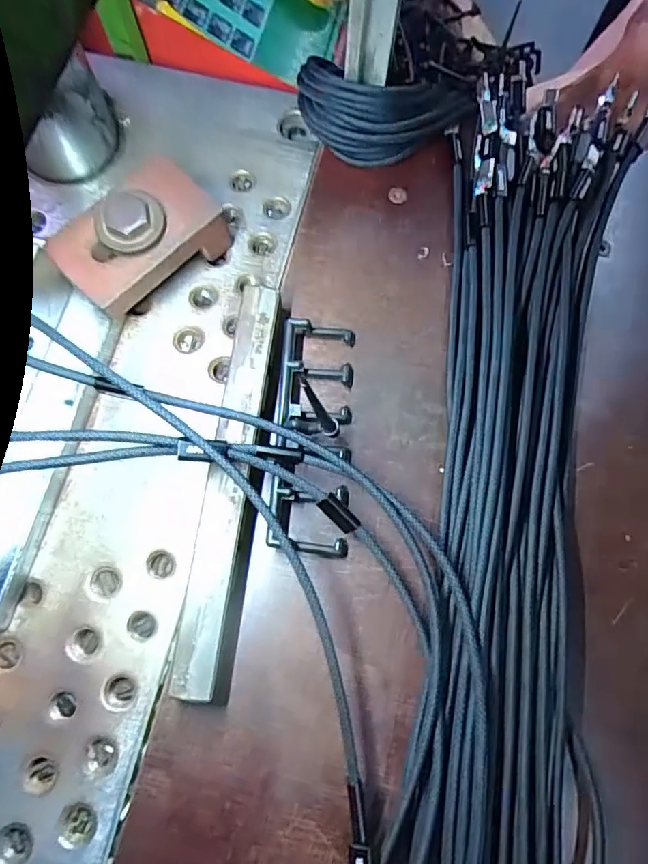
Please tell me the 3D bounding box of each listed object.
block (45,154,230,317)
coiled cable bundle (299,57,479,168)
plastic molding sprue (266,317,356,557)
[{"bbox_3d":[-0.085,-0.089,0.250,0.050,0.043,0.073,43,79,11],"label":"block"},{"bbox_3d":[0.036,-0.168,0.268,0.094,0.047,0.035,-4,74,-1],"label":"coiled cable bundle"},{"bbox_3d":[-0.005,0.000,0.239,0.035,0.016,0.108,3,74,1],"label":"plastic molding sprue"}]

